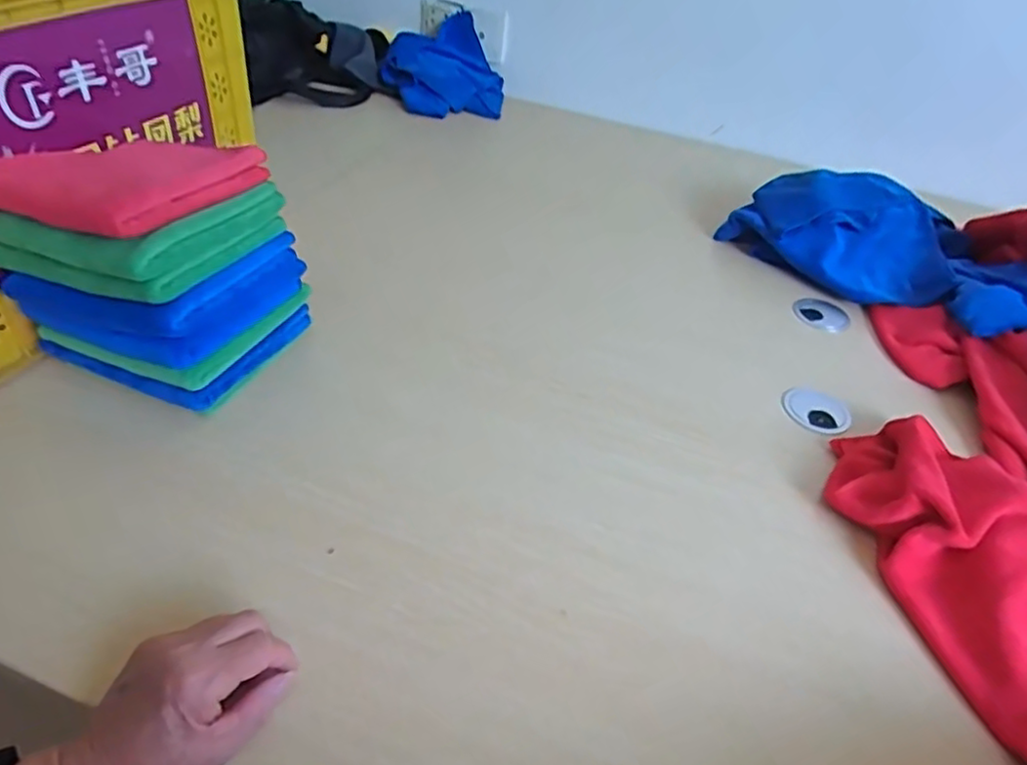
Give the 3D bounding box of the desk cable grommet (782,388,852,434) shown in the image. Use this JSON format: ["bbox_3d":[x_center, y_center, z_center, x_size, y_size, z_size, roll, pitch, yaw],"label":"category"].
[{"bbox_3d":[0.316,0.031,0.675,0.068,0.005,0.064,4,41,-4],"label":"desk cable grommet"}]

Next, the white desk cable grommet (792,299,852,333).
[{"bbox_3d":[0.387,-0.084,0.814,0.063,0.010,0.057,7,41,0],"label":"white desk cable grommet"}]

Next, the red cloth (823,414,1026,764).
[{"bbox_3d":[0.380,0.139,0.517,0.166,0.048,0.303,-5,41,-9],"label":"red cloth"}]

